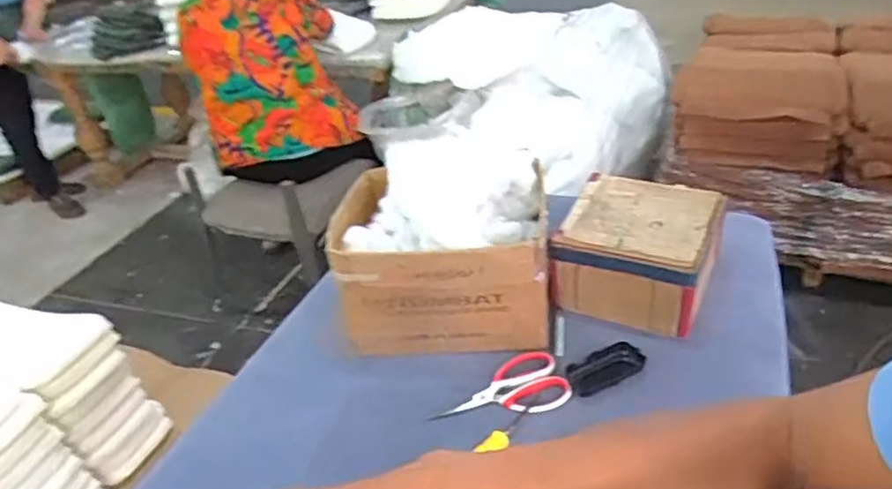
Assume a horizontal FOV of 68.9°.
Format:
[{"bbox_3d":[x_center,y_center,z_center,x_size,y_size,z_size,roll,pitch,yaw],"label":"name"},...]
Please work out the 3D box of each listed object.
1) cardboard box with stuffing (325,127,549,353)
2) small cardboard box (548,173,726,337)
[{"bbox_3d":[-0.003,-0.003,0.985,0.304,0.249,0.239,-2,33,8],"label":"cardboard box with stuffing"},{"bbox_3d":[0.298,0.011,1.002,0.212,0.139,0.204,11,37,26],"label":"small cardboard box"}]

